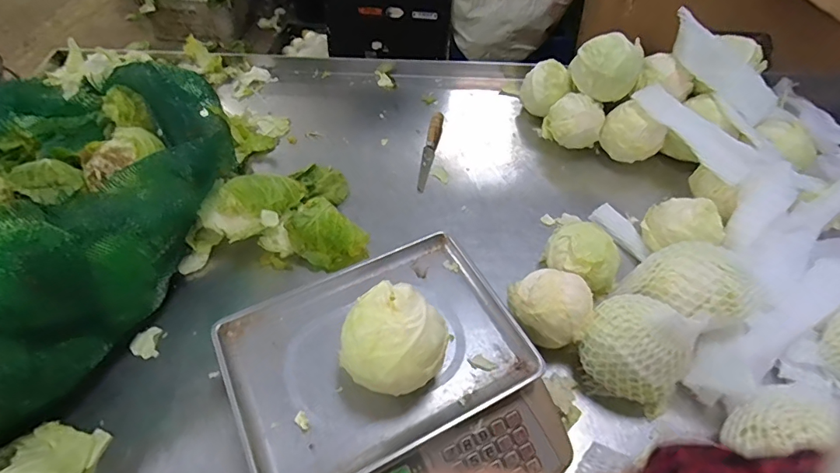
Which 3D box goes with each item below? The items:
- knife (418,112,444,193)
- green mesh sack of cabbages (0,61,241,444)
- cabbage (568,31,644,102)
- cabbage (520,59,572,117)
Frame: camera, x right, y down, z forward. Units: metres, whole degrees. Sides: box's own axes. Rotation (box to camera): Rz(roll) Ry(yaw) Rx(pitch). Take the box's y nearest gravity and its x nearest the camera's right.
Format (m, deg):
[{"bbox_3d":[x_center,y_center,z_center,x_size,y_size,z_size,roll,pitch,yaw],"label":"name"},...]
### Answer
[{"bbox_3d":[0.021,-0.167,0.908,0.025,0.027,0.190,9,53,7],"label":"knife"},{"bbox_3d":[-0.552,-0.041,0.675,0.414,0.223,0.658,4,53,4],"label":"green mesh sack of cabbages"},{"bbox_3d":[0.345,-0.318,0.881,0.122,0.089,0.099,20,55,15],"label":"cabbage"},{"bbox_3d":[0.255,-0.300,0.954,0.101,0.082,0.088,12,53,10],"label":"cabbage"}]

